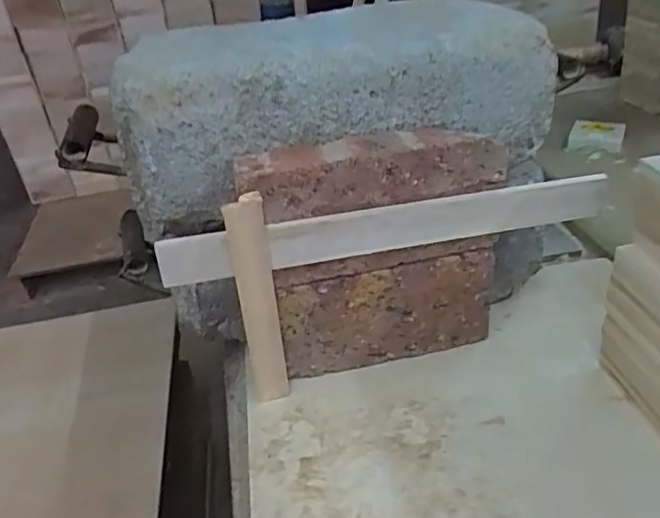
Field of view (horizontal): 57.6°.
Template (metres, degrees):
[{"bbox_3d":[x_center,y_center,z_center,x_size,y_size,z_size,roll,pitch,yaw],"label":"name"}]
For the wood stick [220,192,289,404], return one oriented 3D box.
[{"bbox_3d":[-0.054,0.039,0.466,0.031,0.192,0.016,-13,30,-10],"label":"wood stick"}]

